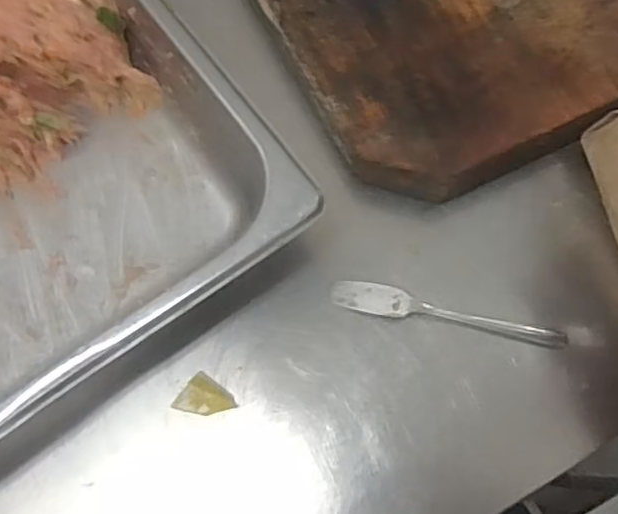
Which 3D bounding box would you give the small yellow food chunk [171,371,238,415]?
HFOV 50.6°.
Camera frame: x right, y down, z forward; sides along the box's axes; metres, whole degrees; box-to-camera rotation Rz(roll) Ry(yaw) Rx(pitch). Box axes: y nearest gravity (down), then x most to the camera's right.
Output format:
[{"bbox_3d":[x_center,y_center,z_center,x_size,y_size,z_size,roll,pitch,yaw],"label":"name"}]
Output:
[{"bbox_3d":[-0.059,0.082,0.370,0.028,0.006,0.025,36,76,12],"label":"small yellow food chunk"}]

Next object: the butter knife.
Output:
[{"bbox_3d":[0.080,0.035,0.379,0.134,0.007,0.018,13,73,5],"label":"butter knife"}]

